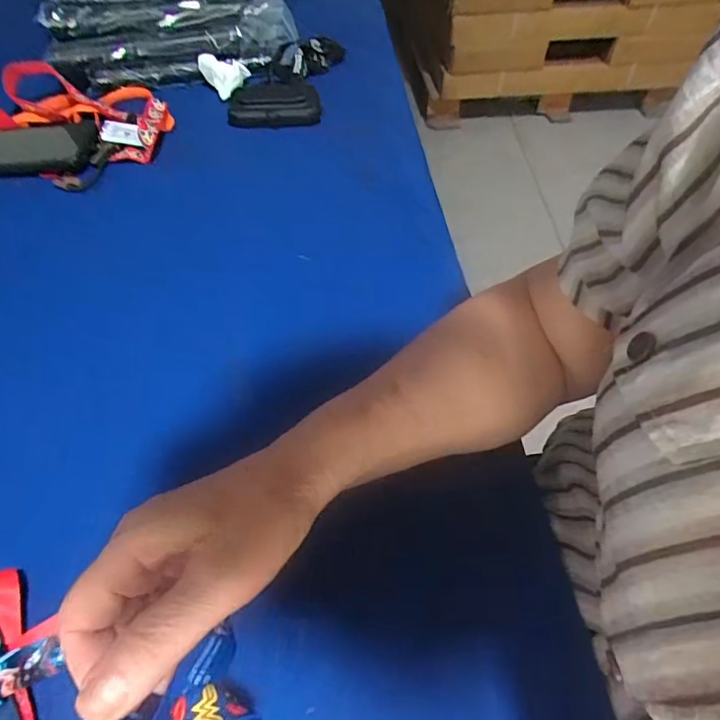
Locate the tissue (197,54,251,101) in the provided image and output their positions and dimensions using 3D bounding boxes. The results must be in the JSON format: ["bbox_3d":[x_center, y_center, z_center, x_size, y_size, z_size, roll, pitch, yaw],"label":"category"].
[{"bbox_3d":[-0.172,-0.371,0.659,0.059,0.042,0.034,-21,56,-17],"label":"tissue"}]

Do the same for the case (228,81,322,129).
[{"bbox_3d":[-0.106,-0.311,0.626,0.110,0.042,0.034,-16,55,-12],"label":"case"}]

